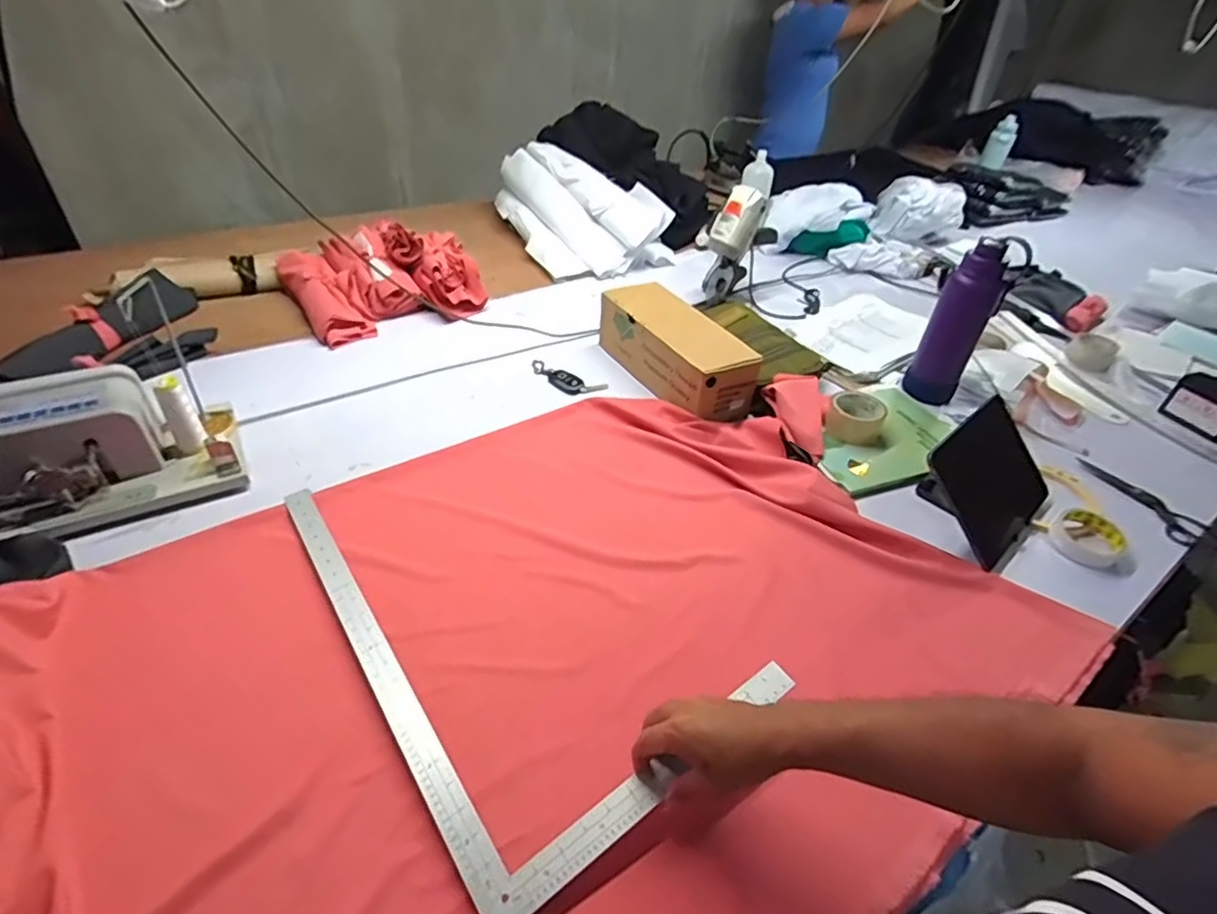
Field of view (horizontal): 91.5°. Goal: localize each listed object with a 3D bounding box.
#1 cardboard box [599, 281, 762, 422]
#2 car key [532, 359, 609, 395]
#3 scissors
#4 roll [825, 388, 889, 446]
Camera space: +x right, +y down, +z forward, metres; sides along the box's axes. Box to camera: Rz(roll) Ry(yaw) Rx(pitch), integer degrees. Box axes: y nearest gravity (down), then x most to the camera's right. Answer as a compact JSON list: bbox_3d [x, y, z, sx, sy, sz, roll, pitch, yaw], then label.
[{"bbox_3d":[0.124,-0.204,1.093,0.124,0.119,0.338,-16,44,-24],"label":"cardboard box"},{"bbox_3d":[-0.085,-0.149,1.107,0.162,0.017,0.056,31,47,25],"label":"car key"},{"bbox_3d":[0.834,0.061,0.926,0.072,0.008,0.190,-7,43,-15],"label":"scissors"},{"bbox_3d":[0.417,-0.071,1.001,0.088,0.048,0.089,23,43,20],"label":"roll"}]

